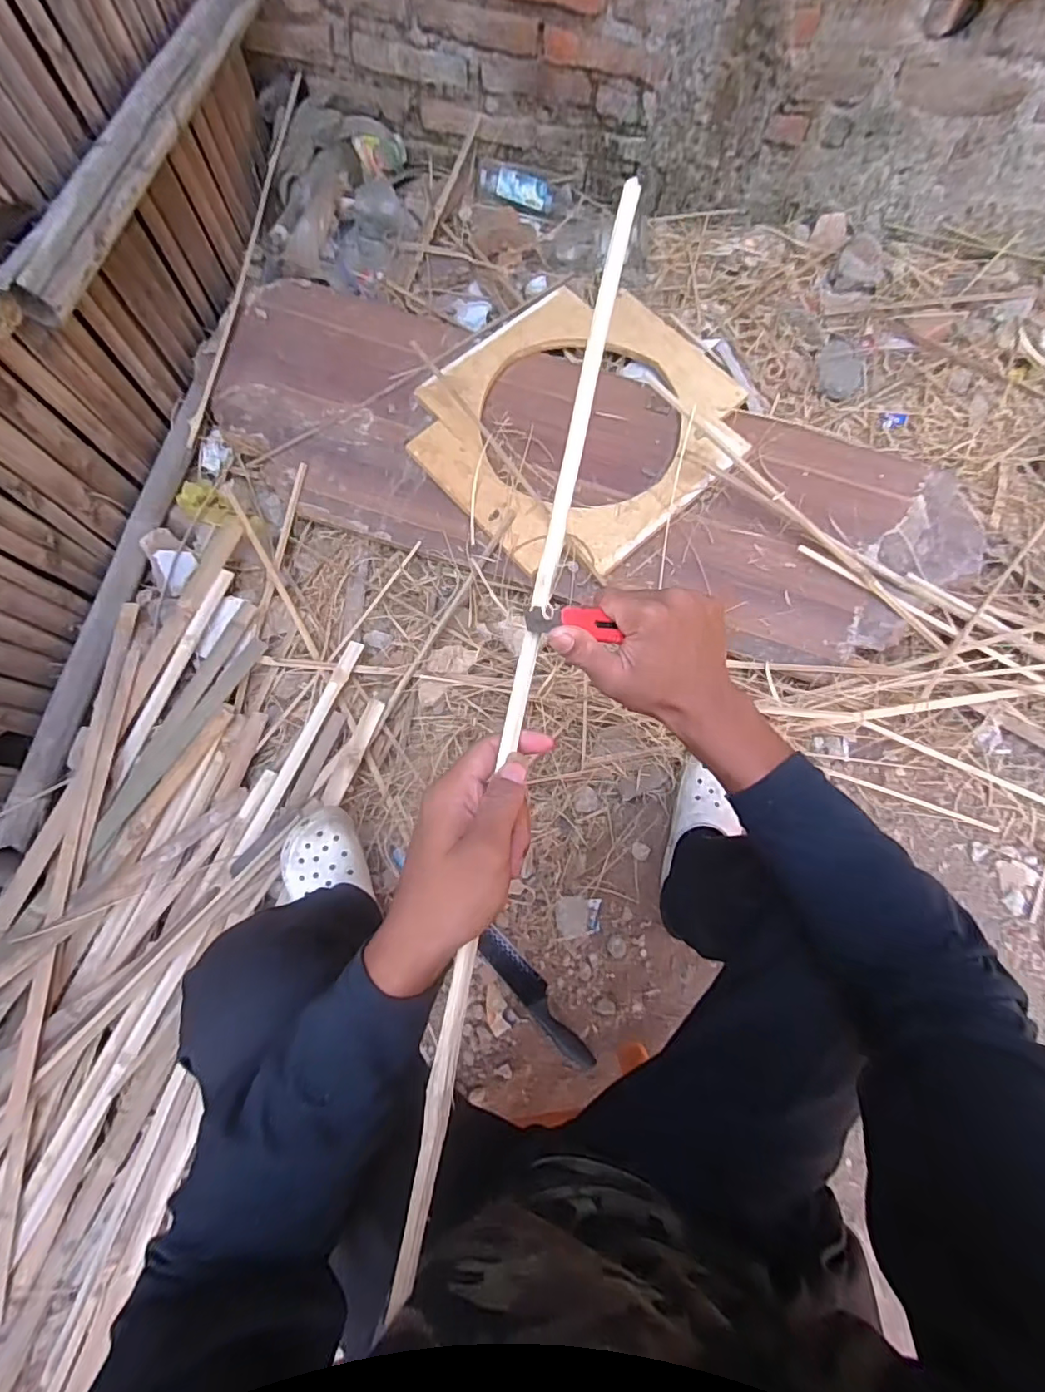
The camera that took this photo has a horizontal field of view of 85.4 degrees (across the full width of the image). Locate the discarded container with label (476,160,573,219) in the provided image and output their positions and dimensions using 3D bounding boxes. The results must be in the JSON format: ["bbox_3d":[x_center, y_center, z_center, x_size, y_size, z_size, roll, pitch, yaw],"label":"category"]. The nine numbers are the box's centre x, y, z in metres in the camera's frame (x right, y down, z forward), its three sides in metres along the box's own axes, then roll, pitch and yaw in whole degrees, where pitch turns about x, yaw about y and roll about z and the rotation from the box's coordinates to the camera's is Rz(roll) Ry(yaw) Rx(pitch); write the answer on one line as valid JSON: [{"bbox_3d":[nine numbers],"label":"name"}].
[{"bbox_3d":[-0.001,-0.974,1.080,0.173,0.042,0.055,9,73,1],"label":"discarded container with label"}]

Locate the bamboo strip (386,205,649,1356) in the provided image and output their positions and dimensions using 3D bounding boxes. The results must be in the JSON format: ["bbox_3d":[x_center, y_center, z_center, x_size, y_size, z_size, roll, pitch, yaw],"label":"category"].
[{"bbox_3d":[0.006,-0.030,0.344,0.015,0.008,0.682,12,80,2],"label":"bamboo strip"}]

